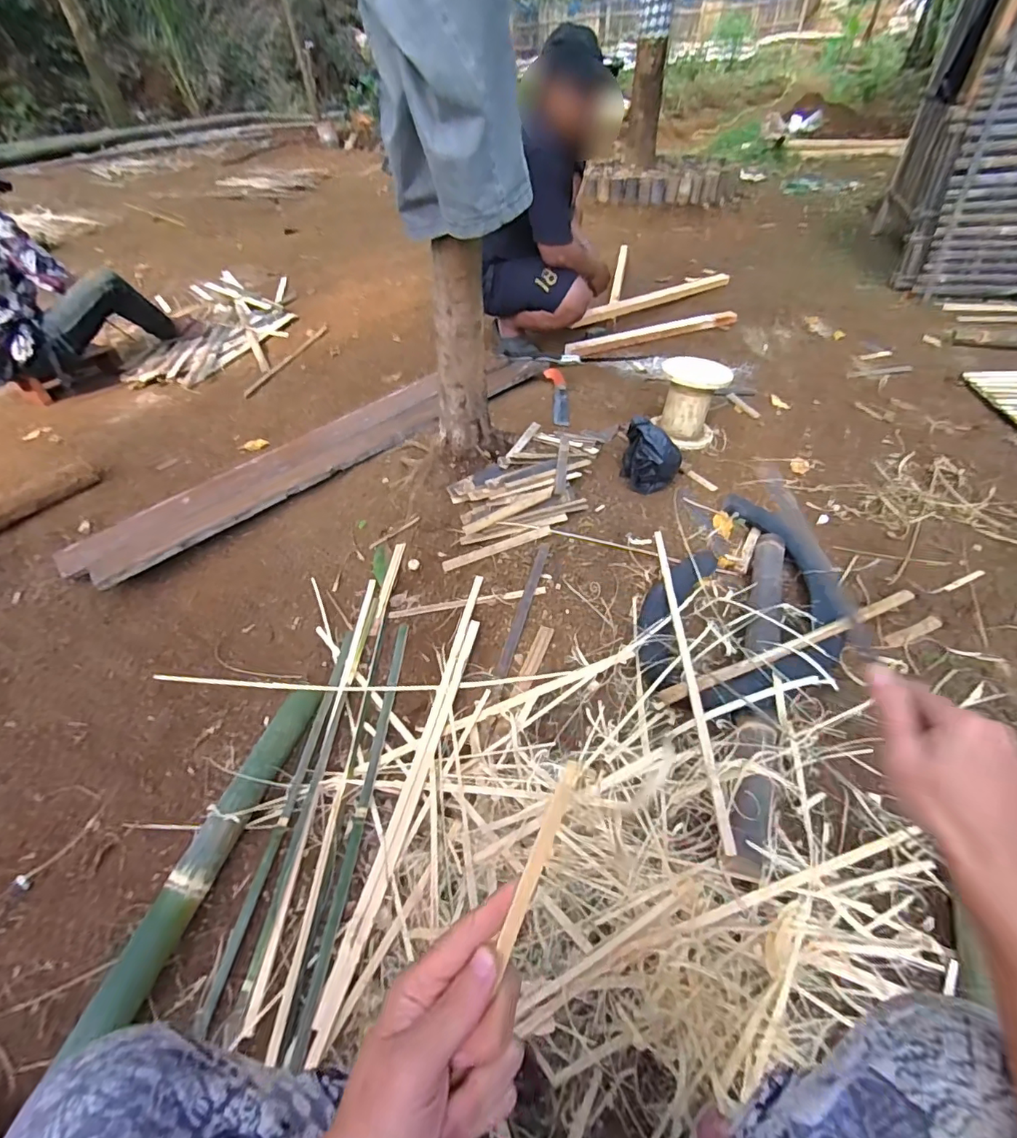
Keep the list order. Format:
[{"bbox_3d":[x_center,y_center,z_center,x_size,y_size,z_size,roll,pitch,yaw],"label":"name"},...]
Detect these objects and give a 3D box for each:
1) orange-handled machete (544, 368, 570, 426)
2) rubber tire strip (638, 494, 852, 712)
[{"bbox_3d":[0.164,-0.573,1.703,0.062,0.016,0.381,-3,45,0],"label":"orange-handled machete"},{"bbox_3d":[0.503,0.054,1.058,0.355,0.090,0.641,30,53,29],"label":"rubber tire strip"}]

